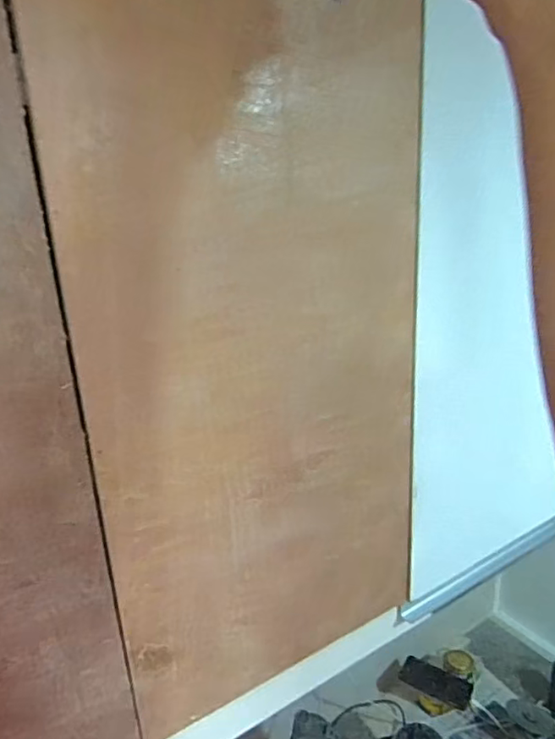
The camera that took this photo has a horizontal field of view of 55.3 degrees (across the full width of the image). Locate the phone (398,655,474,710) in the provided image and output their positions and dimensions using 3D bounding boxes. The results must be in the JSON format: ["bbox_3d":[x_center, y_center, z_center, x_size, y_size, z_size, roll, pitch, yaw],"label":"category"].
[{"bbox_3d":[0.392,0.777,1.314,0.169,0.016,0.067,11,58,35],"label":"phone"}]

